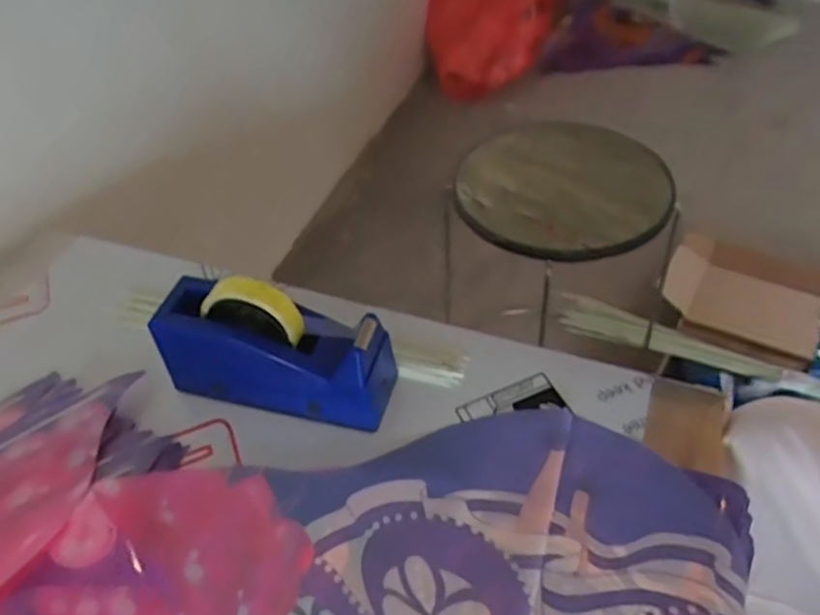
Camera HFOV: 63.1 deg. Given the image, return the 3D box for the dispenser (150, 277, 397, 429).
[{"bbox_3d":[-0.120,0.034,0.587,0.206,0.110,0.078,6,47,12],"label":"dispenser"}]

